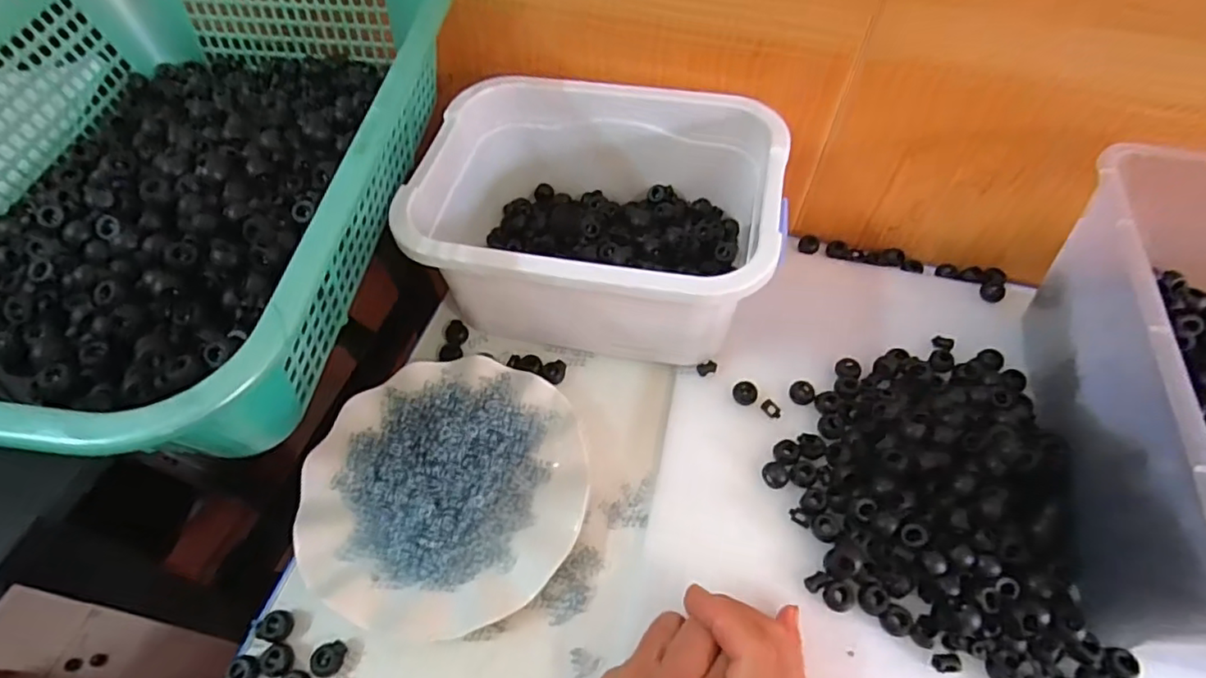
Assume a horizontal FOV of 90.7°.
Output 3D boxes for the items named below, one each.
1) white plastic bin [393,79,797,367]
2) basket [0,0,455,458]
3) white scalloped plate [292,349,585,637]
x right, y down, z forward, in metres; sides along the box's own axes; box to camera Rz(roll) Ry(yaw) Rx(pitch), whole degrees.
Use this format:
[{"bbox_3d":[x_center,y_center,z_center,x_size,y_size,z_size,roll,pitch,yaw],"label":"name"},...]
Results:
[{"bbox_3d":[-0.004,-0.088,0.453,0.249,0.114,0.192,11,60,7],"label":"white plastic bin"},{"bbox_3d":[-0.268,-0.113,0.362,0.301,0.111,0.389,5,57,3],"label":"basket"},{"bbox_3d":[-0.105,0.094,0.395,0.179,0.027,0.179,-33,62,-19],"label":"white scalloped plate"}]

